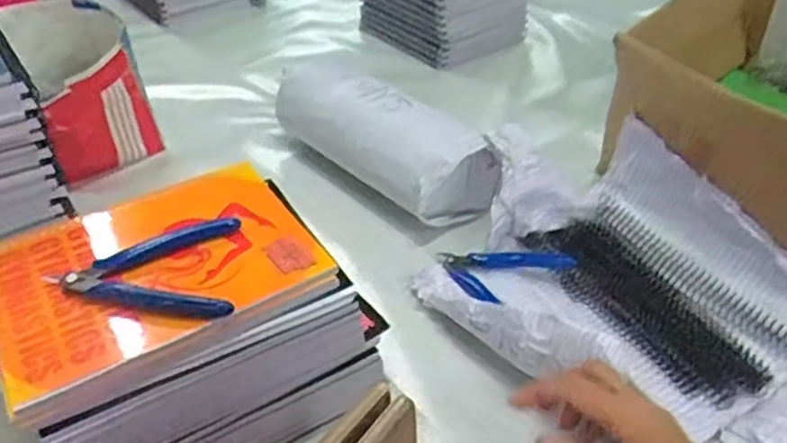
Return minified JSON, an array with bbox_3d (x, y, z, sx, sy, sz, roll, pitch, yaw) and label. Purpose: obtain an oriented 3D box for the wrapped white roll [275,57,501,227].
[{"bbox_3d":[-0.019,-0.085,0.747,0.266,0.090,0.083,29,47,33],"label":"wrapped white roll"}]

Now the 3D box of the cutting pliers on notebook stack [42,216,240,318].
[{"bbox_3d":[-0.160,0.033,0.463,0.113,0.010,0.094,-7,38,-6],"label":"cutting pliers on notebook stack"}]

